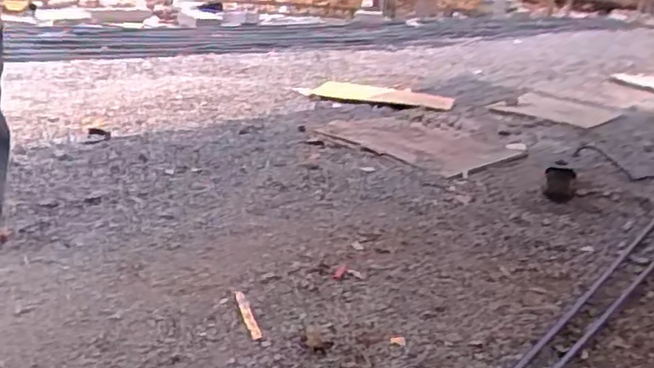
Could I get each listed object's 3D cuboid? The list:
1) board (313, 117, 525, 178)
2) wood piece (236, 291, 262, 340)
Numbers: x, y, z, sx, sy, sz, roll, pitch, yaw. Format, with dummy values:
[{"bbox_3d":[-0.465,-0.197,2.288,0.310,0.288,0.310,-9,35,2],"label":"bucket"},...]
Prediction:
[{"bbox_3d":[0.210,-0.122,1.795,0.325,0.022,0.596,-17,23,-38],"label":"board"},{"bbox_3d":[-0.106,0.171,0.898,0.014,0.007,0.108,-1,19,-21],"label":"wood piece"}]

